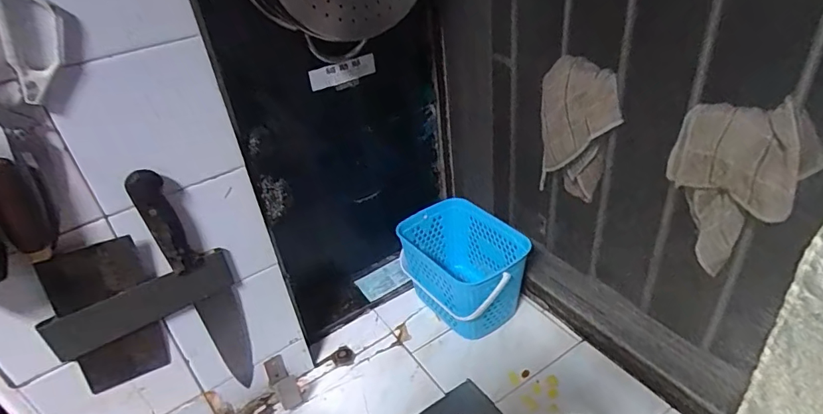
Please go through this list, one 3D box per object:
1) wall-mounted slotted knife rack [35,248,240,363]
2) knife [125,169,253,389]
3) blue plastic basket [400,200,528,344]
[{"bbox_3d":[-0.303,0.111,0.564,0.201,0.059,0.016,-27,39,-26],"label":"wall-mounted slotted knife rack"},{"bbox_3d":[-0.249,0.103,0.598,0.053,0.340,0.020,-24,38,-23],"label":"knife"},{"bbox_3d":[0.088,0.105,0.812,0.145,0.152,0.198,-27,38,-25],"label":"blue plastic basket"}]

